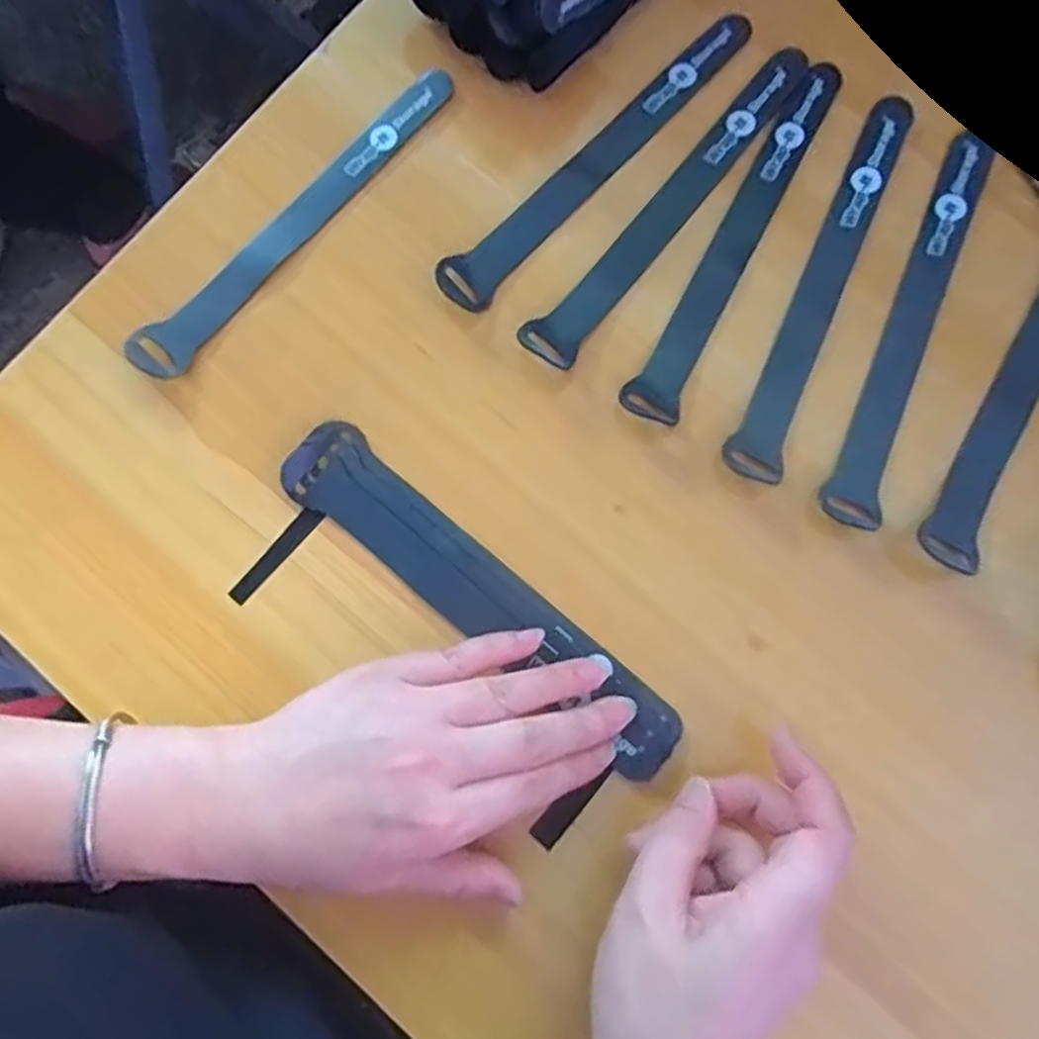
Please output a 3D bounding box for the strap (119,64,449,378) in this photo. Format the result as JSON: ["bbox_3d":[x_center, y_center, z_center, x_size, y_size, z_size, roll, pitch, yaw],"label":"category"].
[{"bbox_3d":[-0.101,-0.142,0.343,0.023,0.010,0.201,41,82,7],"label":"strap"}]

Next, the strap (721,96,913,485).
[{"bbox_3d":[0.141,-0.113,0.339,0.025,0.013,0.210,23,80,4],"label":"strap"}]

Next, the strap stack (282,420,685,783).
[{"bbox_3d":[-0.016,0.032,0.312,0.198,0.011,0.036,38,82,7],"label":"strap stack"}]

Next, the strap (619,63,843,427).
[{"bbox_3d":[0.105,-0.134,0.342,0.025,0.009,0.206,30,81,5],"label":"strap"}]

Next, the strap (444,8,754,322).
[{"bbox_3d":[0.040,-0.175,0.351,0.022,0.011,0.206,43,82,7],"label":"strap"}]

